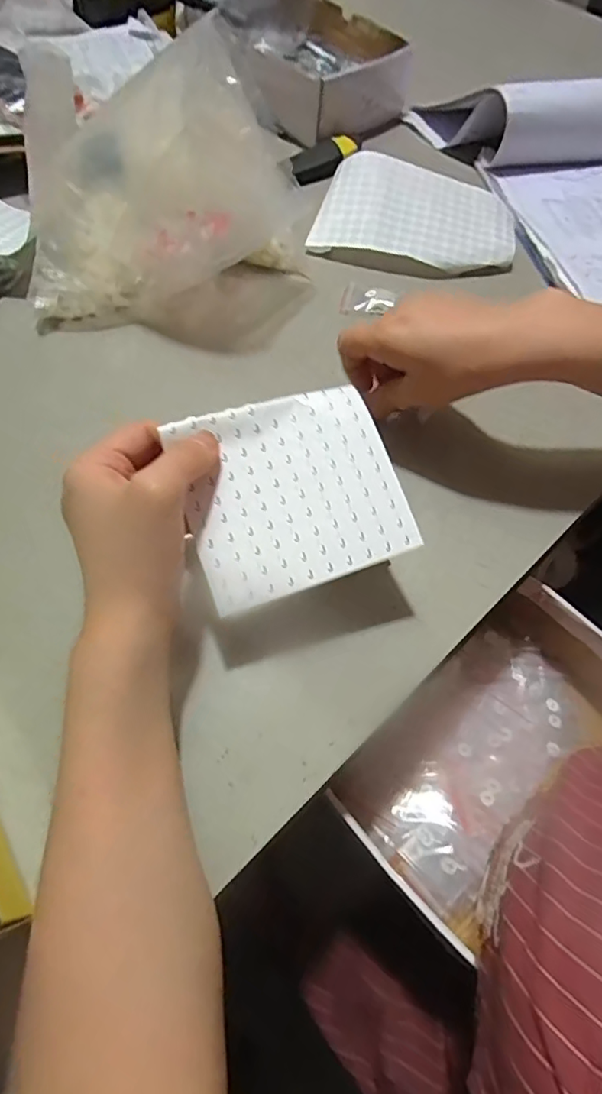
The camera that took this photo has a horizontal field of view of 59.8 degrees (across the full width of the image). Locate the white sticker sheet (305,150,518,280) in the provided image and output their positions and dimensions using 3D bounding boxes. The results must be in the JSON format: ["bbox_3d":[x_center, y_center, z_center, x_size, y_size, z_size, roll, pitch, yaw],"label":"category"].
[{"bbox_3d":[0.117,-0.327,0.521,0.202,0.034,0.126,10,61,2],"label":"white sticker sheet"}]

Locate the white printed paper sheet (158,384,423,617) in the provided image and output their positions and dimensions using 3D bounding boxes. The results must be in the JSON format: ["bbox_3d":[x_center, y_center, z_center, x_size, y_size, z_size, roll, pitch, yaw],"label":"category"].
[{"bbox_3d":[-0.005,-0.034,0.306,0.121,0.009,0.113,-19,80,-7],"label":"white printed paper sheet"}]

